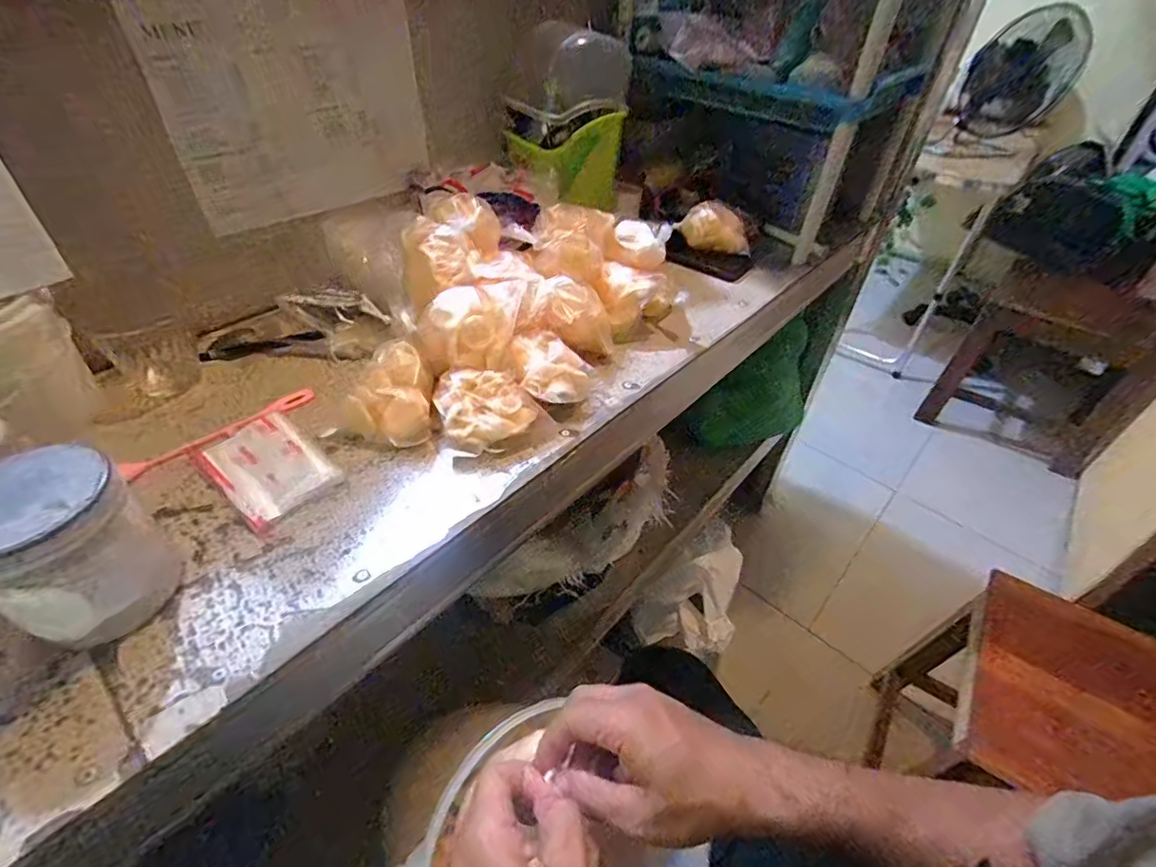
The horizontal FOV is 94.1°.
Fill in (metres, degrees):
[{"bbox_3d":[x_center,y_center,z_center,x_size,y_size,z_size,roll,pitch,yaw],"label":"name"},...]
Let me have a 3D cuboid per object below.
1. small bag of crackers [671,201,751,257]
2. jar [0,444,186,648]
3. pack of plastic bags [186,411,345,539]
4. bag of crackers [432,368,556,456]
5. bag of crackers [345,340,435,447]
[{"bbox_3d":[0.200,-0.299,0.783,0.105,0.061,0.044,4,42,0],"label":"small bag of crackers"},{"bbox_3d":[-0.324,0.074,0.347,0.082,0.104,0.082,2,42,-2],"label":"jar"},{"bbox_3d":[-0.273,0.026,0.473,0.125,0.014,0.080,32,49,27],"label":"pack of plastic bags"},{"bbox_3d":[-0.083,-0.028,0.505,0.088,0.046,0.074,-27,51,-30],"label":"bag of crackers"},{"bbox_3d":[-0.167,-0.038,0.504,0.069,0.058,0.074,12,43,9],"label":"bag of crackers"}]

